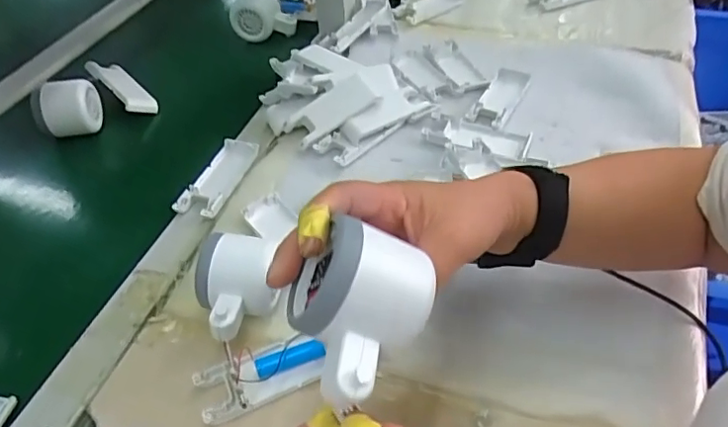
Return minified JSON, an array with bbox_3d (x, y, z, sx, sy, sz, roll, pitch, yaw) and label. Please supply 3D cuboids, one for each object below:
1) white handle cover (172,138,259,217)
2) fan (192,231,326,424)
[{"bbox_3d":[-0.144,-0.036,0.554,0.047,0.017,0.102,10,47,13],"label":"white handle cover"},{"bbox_3d":[-0.088,0.075,0.418,0.090,0.054,0.123,-17,47,-14],"label":"fan"}]

